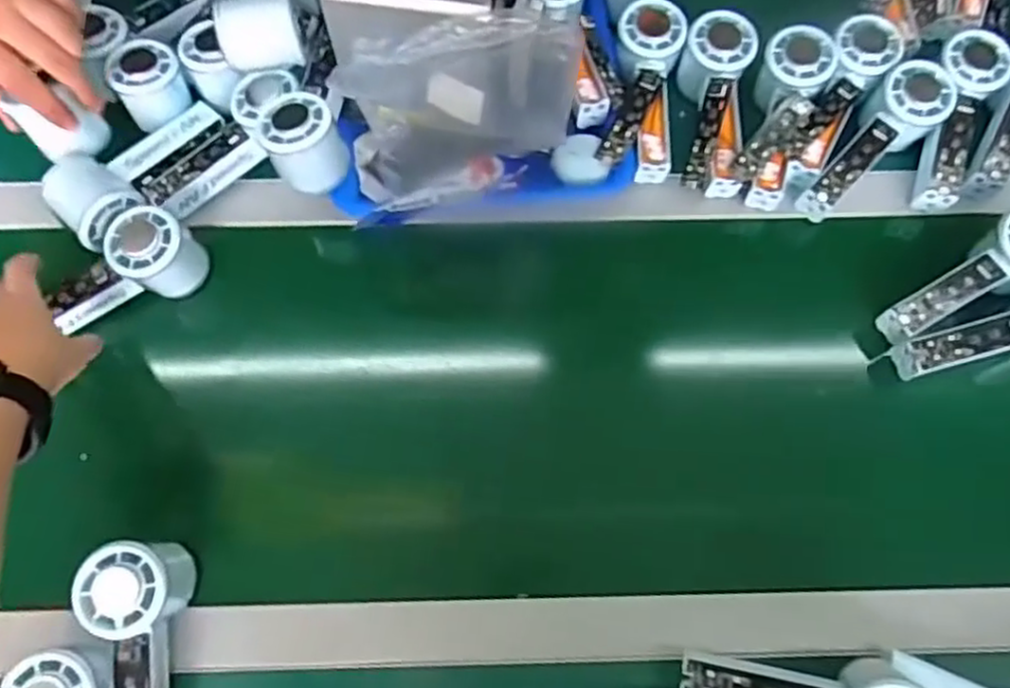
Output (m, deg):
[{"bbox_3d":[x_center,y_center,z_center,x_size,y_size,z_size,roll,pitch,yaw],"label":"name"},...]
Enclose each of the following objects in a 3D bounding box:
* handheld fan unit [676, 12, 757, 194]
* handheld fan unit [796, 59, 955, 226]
[{"bbox_3d":[0.182,-0.204,0.610,0.051,0.061,0.154,3,84,0],"label":"handheld fan unit"},{"bbox_3d":[0.308,-0.168,0.597,0.055,0.042,0.159,43,91,12],"label":"handheld fan unit"}]

